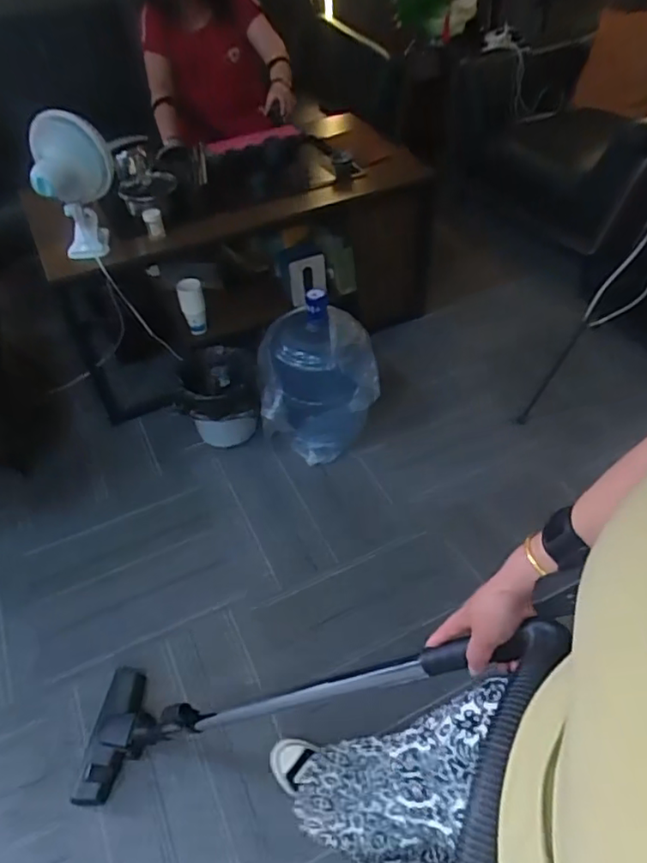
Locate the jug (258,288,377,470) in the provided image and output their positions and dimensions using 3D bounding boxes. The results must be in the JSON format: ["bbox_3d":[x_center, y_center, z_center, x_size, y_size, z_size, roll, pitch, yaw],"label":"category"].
[{"bbox_3d":[-0.029,-0.159,1.712,0.316,0.463,0.273,-17,50,-10],"label":"jug"}]

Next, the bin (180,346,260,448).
[{"bbox_3d":[-0.299,-0.099,1.772,0.221,0.211,0.222,-8,49,-2],"label":"bin"}]

